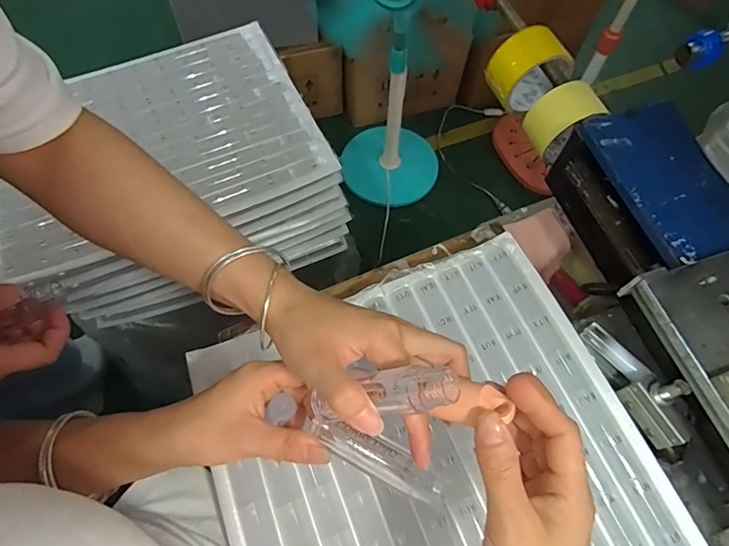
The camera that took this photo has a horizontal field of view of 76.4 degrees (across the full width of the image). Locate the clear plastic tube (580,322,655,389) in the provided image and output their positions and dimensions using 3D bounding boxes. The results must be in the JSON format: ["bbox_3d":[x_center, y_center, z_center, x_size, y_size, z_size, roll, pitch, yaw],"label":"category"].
[{"bbox_3d":[0.234,0.076,0.430,0.017,0.017,0.067,-33,55,-13],"label":"clear plastic tube"}]

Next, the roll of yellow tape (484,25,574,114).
[{"bbox_3d":[0.198,-0.247,0.570,0.087,0.084,0.059,-20,66,-11],"label":"roll of yellow tape"}]

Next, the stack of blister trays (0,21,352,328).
[{"bbox_3d":[-0.310,-0.158,0.786,0.453,0.258,0.335,-23,67,-12],"label":"stack of blister trays"}]

